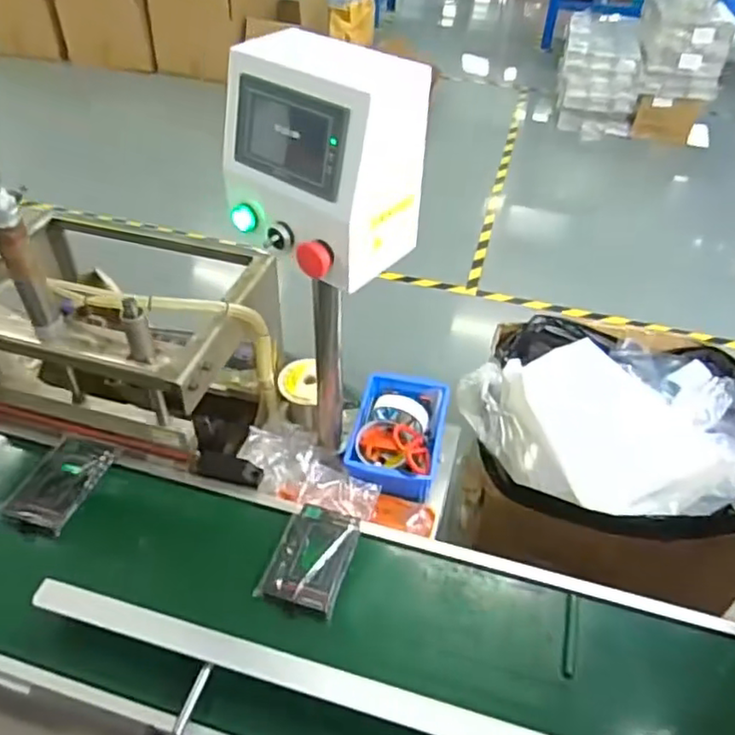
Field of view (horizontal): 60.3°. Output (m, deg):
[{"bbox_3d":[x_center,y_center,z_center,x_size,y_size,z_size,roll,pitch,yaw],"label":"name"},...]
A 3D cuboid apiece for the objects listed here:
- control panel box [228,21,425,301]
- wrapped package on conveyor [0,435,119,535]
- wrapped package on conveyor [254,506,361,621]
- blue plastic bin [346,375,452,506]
[{"bbox_3d":[-0.050,-0.218,0.668,0.184,0.186,0.142,34,52,28],"label":"control panel box"},{"bbox_3d":[-0.418,0.154,0.863,0.093,0.012,0.149,14,45,12],"label":"wrapped package on conveyor"},{"bbox_3d":[-0.068,0.235,0.791,0.094,0.016,0.130,14,45,12],"label":"wrapped package on conveyor"},{"bbox_3d":[0.052,0.098,1.010,0.140,0.065,0.214,10,44,7],"label":"blue plastic bin"}]

